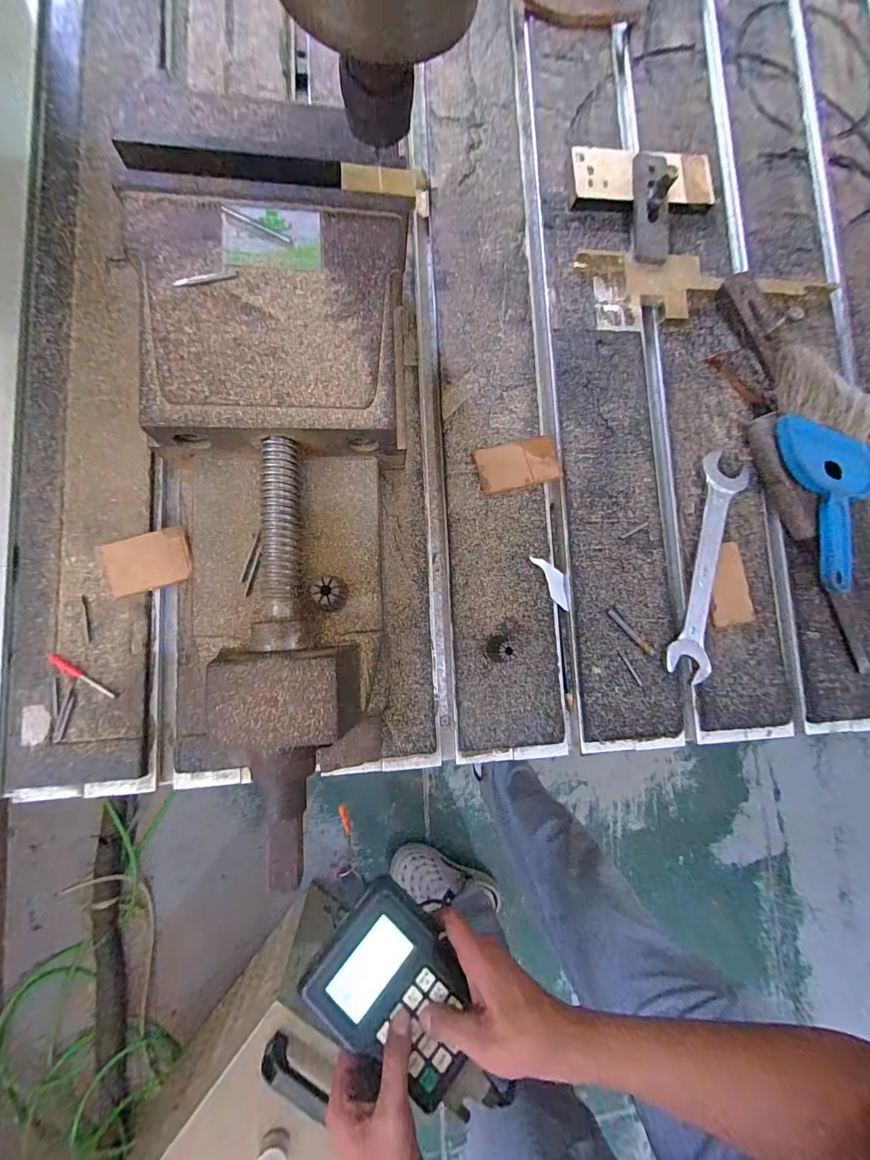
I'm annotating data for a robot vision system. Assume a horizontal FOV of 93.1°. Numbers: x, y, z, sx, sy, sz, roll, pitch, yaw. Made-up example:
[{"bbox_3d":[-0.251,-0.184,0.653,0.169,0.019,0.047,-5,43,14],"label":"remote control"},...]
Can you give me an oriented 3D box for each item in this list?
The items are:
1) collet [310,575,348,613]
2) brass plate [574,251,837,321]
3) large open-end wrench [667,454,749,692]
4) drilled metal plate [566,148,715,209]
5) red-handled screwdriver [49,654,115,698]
[{"bbox_3d":[-0.056,0.008,0.227,0.017,0.033,0.016,-6,85,-7],"label":"collet"},{"bbox_3d":[0.247,-0.263,0.369,0.239,0.013,0.062,-3,84,-7],"label":"brass plate"},{"bbox_3d":[0.226,-0.012,0.340,0.038,0.008,0.185,17,82,-5],"label":"large open-end wrench"},{"bbox_3d":[0.184,-0.354,0.370,0.133,0.017,0.050,-5,85,-7],"label":"drilled metal plate"},{"bbox_3d":[-0.239,0.065,0.277,0.049,0.004,0.008,33,81,-2],"label":"red-handled screwdriver"}]

